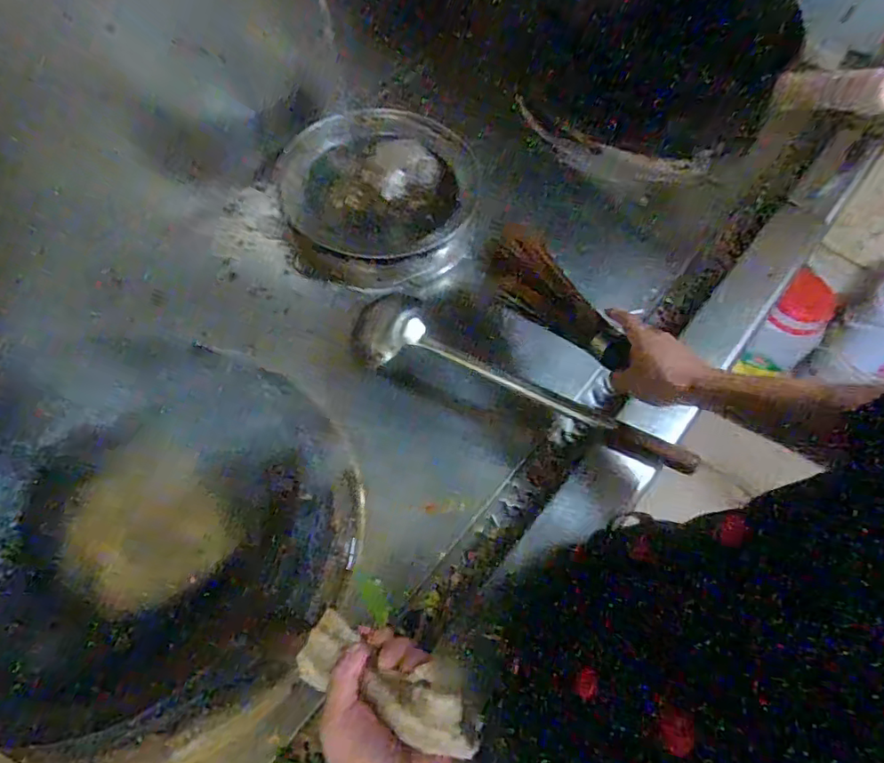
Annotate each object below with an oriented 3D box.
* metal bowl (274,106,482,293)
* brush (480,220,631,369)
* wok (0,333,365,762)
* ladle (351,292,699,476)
[{"bbox_3d":[-0.093,-0.292,0.889,0.325,0.098,0.304,1,62,-2],"label":"metal bowl"},{"bbox_3d":[0.143,-0.102,0.710,0.082,0.058,0.208,-32,64,-17],"label":"brush"},{"bbox_3d":[-0.333,0.150,0.609,0.436,0.132,0.432,1,62,-2],"label":"wok"},{"bbox_3d":[0.099,-0.001,0.722,0.449,0.047,0.094,20,63,8],"label":"ladle"}]

